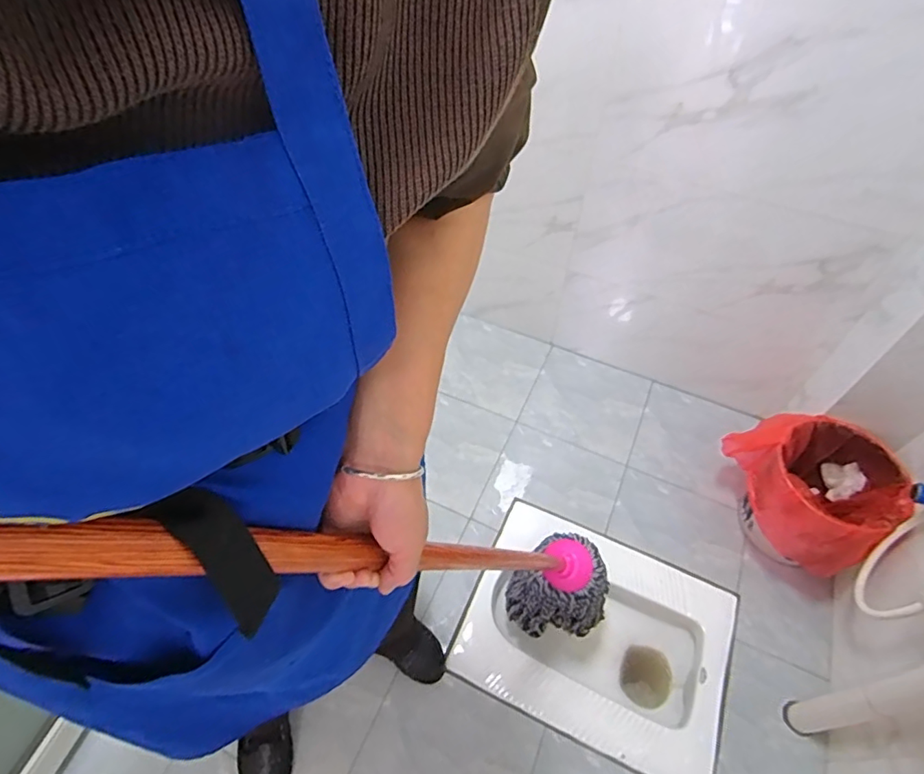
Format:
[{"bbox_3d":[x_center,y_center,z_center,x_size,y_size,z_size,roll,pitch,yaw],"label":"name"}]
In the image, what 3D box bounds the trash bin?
[{"bbox_3d":[0.715,0.230,1.105,0.226,0.259,0.308,-10,51,-6],"label":"trash bin"}]

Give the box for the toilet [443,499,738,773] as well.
[{"bbox_3d":[0.271,0.524,1.124,0.501,0.150,0.396,19,54,17],"label":"toilet"}]

